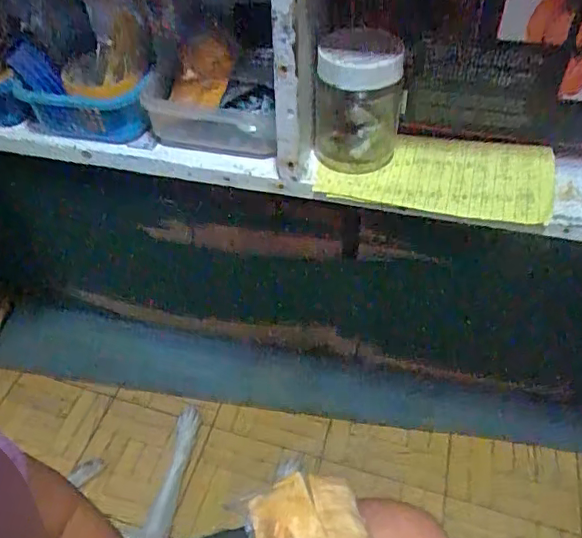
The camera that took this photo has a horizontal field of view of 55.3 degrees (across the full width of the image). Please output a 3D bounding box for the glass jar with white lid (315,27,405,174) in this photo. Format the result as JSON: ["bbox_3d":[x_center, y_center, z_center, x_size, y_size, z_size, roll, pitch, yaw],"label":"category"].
[{"bbox_3d":[0.056,-0.138,0.469,0.068,0.119,0.063,-1,46,1],"label":"glass jar with white lid"}]

